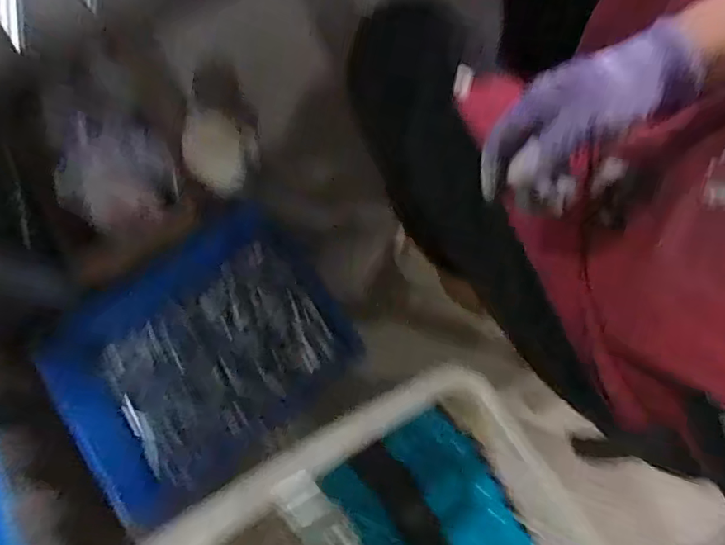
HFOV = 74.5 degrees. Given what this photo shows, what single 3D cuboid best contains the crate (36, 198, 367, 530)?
[{"bbox_3d":[-0.259,0.136,0.774,0.436,0.091,0.329,-38,80,-7],"label":"crate"}]

